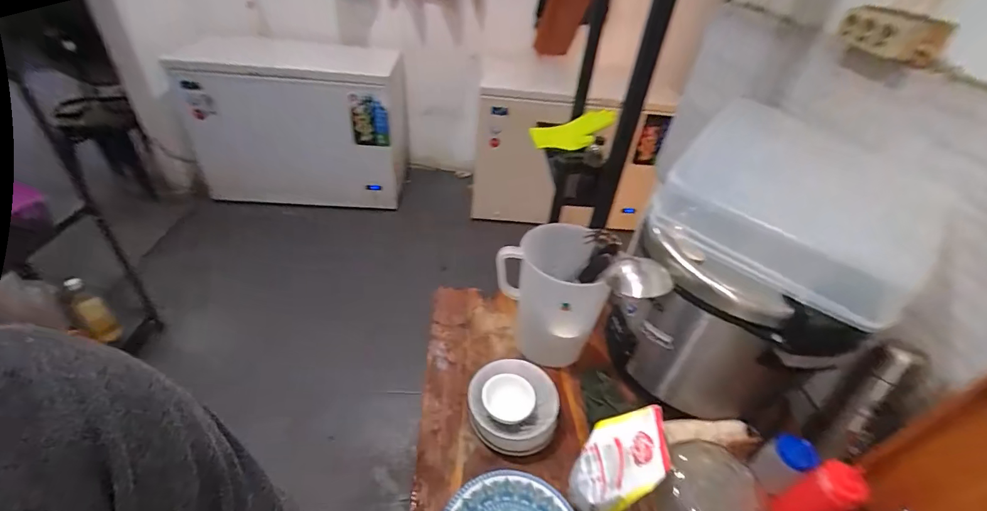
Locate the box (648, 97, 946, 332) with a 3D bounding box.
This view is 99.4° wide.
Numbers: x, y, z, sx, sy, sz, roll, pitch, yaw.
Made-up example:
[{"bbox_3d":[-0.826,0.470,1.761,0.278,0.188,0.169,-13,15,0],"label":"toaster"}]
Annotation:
[{"bbox_3d":[0.489,-0.088,0.661,0.270,0.174,0.343,-29,51,-35],"label":"box"}]

